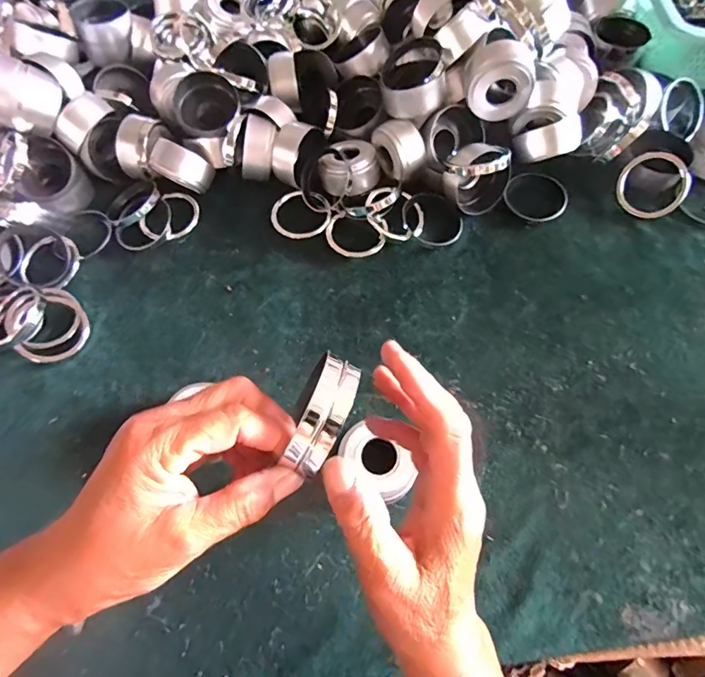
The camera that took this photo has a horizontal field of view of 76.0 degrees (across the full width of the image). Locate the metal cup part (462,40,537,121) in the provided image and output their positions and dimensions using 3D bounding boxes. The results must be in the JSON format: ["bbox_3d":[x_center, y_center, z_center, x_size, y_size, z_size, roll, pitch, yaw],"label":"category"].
[{"bbox_3d":[0.151,-0.267,0.469,0.069,0.057,0.056,2,67,3],"label":"metal cup part"}]

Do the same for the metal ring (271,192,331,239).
[{"bbox_3d":[-0.058,-0.141,0.508,0.068,0.011,0.055,-2,68,2],"label":"metal ring"}]

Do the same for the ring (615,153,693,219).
[{"bbox_3d":[0.320,-0.163,0.481,0.067,0.014,0.065,28,113,14],"label":"ring"}]

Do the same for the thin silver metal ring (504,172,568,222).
[{"bbox_3d":[0.205,-0.159,0.502,0.068,0.006,0.060,16,68,9],"label":"thin silver metal ring"}]

